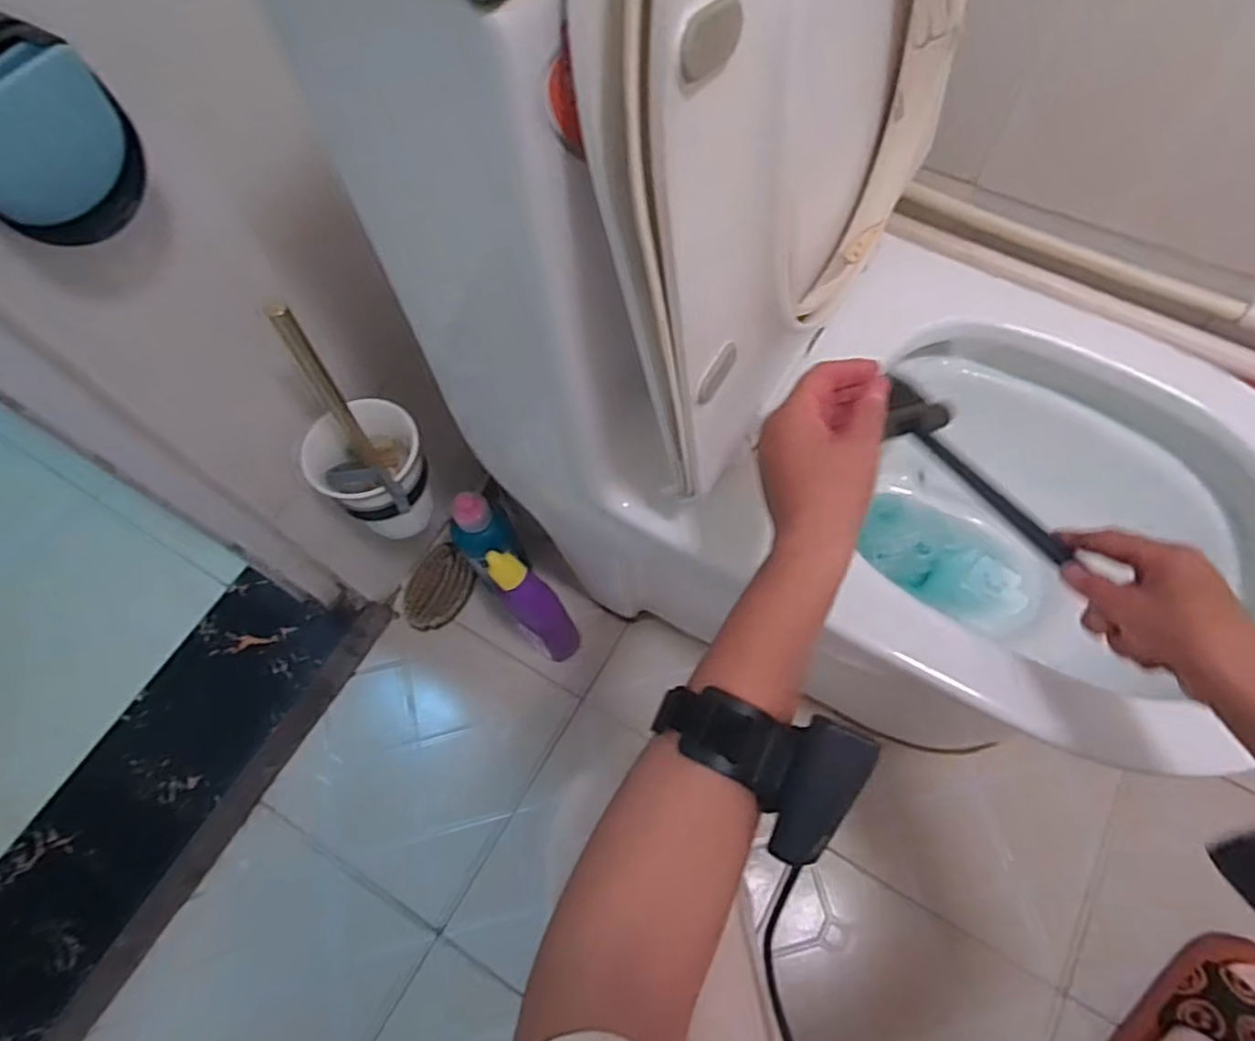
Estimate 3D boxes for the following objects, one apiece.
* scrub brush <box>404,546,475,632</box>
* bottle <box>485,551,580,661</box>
[{"bbox_3d":[-0.245,0.086,0.903,0.080,0.026,0.106,27,70,13],"label":"scrub brush"},{"bbox_3d":[-0.104,0.101,0.800,0.062,0.229,0.079,-35,69,-12],"label":"bottle"}]

